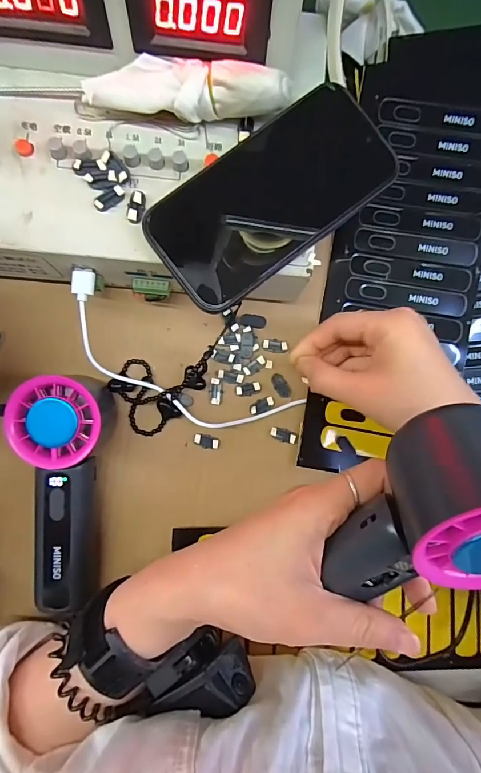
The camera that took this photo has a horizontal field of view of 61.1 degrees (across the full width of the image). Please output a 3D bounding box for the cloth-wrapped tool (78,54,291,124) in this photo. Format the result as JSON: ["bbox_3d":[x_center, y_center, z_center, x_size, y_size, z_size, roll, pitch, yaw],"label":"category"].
[{"bbox_3d":[-0.030,-0.174,0.240,0.115,0.018,0.032,8,116,-2],"label":"cloth-wrapped tool"}]

